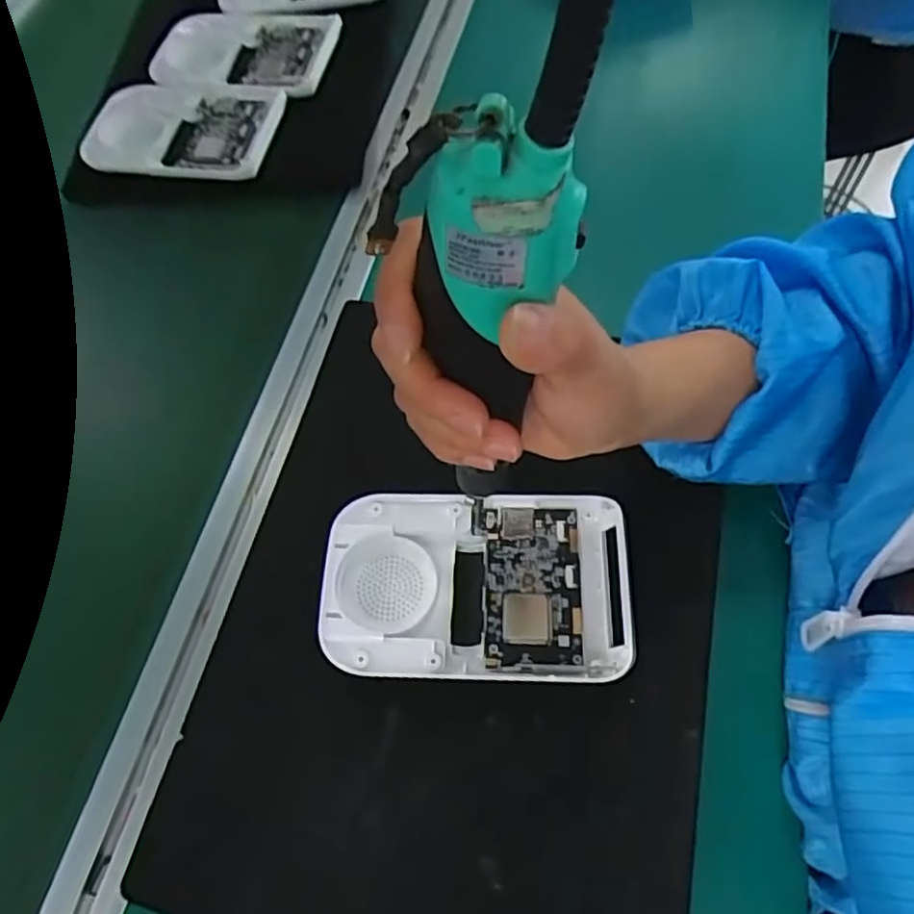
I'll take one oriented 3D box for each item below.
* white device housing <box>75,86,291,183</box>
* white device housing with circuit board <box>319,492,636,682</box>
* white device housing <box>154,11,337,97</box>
[{"bbox_3d":[-0.214,-0.256,0.523,0.151,0.016,0.093,12,65,8],"label":"white device housing"},{"bbox_3d":[0.010,0.065,0.348,0.154,0.016,0.095,0,63,6],"label":"white device housing with circuit board"},{"bbox_3d":[-0.179,-0.337,0.555,0.150,0.016,0.090,12,65,9],"label":"white device housing"}]

